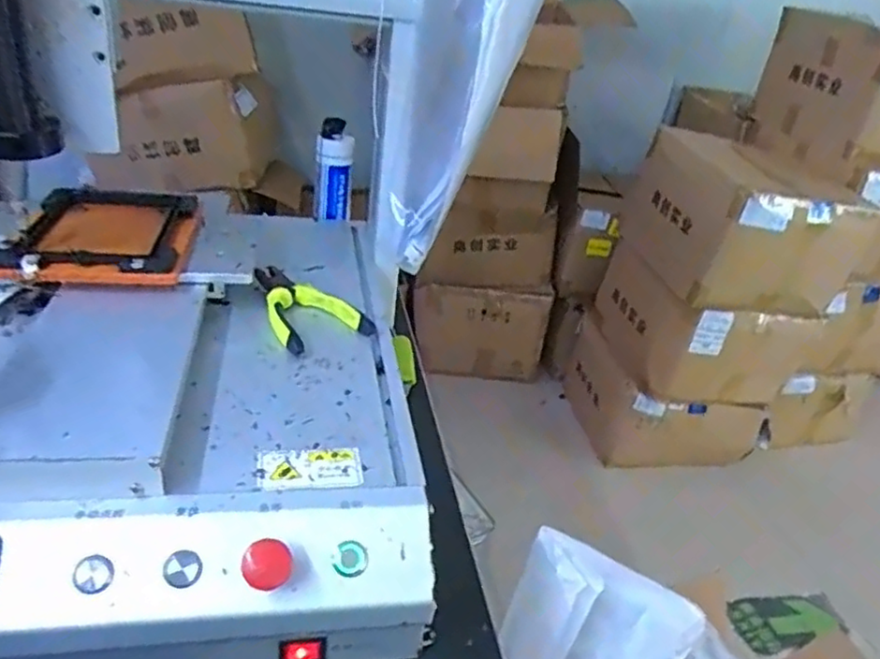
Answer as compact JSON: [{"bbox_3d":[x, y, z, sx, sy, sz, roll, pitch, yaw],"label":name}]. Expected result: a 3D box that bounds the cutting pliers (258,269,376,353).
[{"bbox_3d":[-0.142,-0.025,0.659,0.091,0.026,0.155,-18,37,-38],"label":"cutting pliers"}]

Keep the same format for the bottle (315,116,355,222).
[{"bbox_3d":[-0.141,-0.209,0.889,0.050,0.120,0.043,5,28,-3],"label":"bottle"}]

